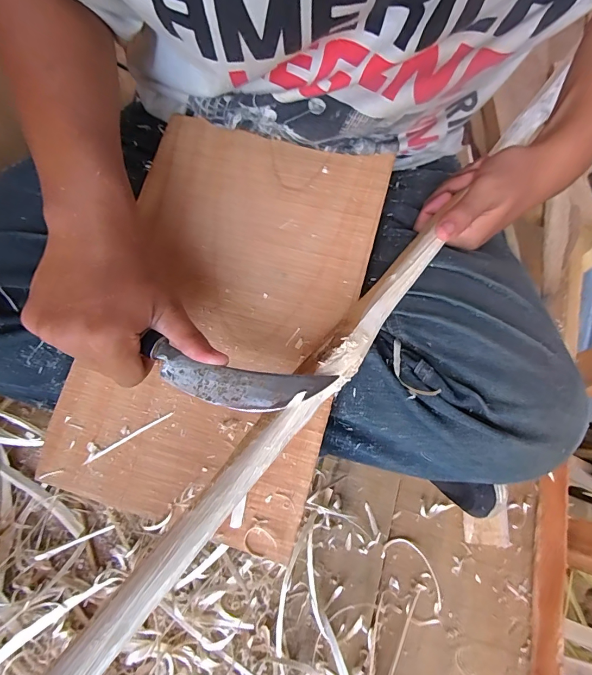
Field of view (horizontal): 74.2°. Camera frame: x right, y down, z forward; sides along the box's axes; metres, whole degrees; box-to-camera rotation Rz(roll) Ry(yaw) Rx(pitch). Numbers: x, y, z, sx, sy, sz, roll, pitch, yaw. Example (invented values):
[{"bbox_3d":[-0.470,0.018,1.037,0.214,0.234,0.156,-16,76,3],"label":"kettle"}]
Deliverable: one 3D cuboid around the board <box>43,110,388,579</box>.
[{"bbox_3d":[-0.058,-0.021,0.309,0.197,0.005,0.313,14,78,7],"label":"board"}]

